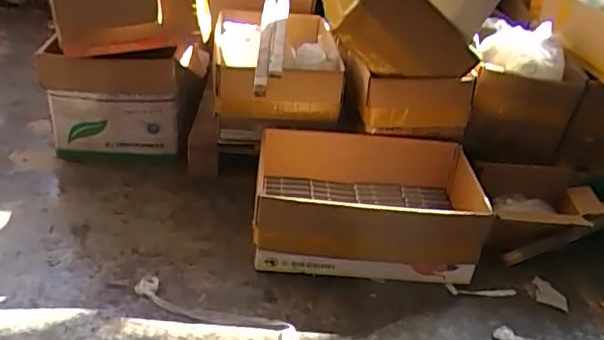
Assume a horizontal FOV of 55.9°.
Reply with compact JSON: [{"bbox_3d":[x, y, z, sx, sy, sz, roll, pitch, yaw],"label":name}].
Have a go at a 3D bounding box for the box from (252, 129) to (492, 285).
[{"bbox_3d":[0.180,0.096,1.555,0.597,0.236,0.352,5,32,-1],"label":"box"}]

